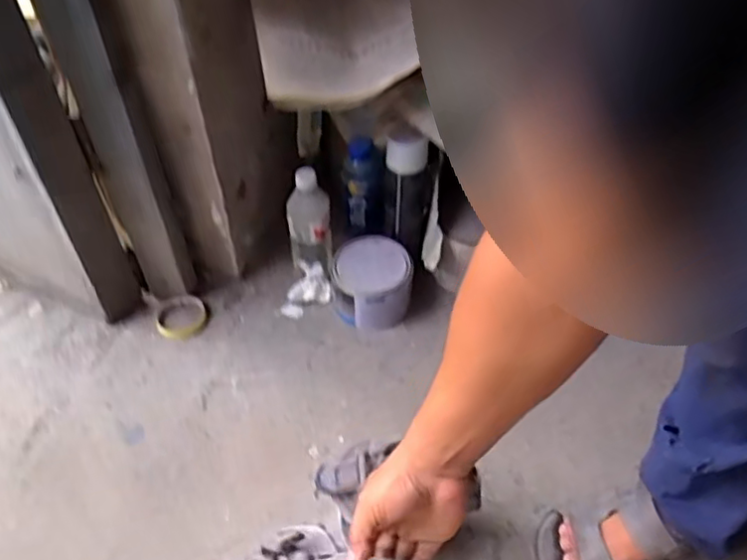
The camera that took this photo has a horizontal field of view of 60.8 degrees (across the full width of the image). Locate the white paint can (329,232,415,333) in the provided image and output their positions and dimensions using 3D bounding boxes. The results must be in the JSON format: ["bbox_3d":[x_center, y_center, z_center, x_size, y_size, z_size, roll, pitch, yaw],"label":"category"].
[{"bbox_3d":[-0.004,0.009,1.057,0.125,0.107,0.130,1,46,-1],"label":"white paint can"}]

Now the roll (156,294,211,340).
[{"bbox_3d":[-0.325,0.062,1.082,0.088,0.018,0.081,-8,47,-9],"label":"roll"}]

